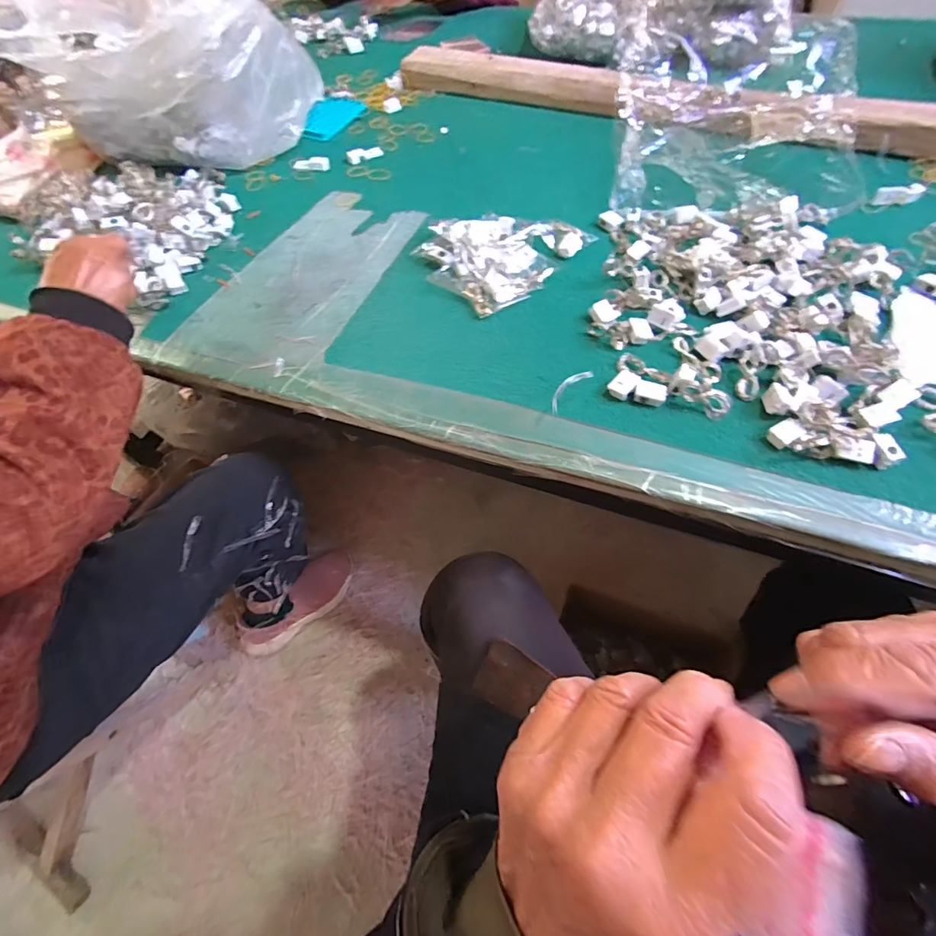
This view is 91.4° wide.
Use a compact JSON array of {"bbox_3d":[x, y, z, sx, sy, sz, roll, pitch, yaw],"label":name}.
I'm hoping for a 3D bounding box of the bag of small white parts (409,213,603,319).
[{"bbox_3d":[0.042,-0.285,0.575,0.193,0.035,0.159,-39,65,-17],"label":"bag of small white parts"}]

